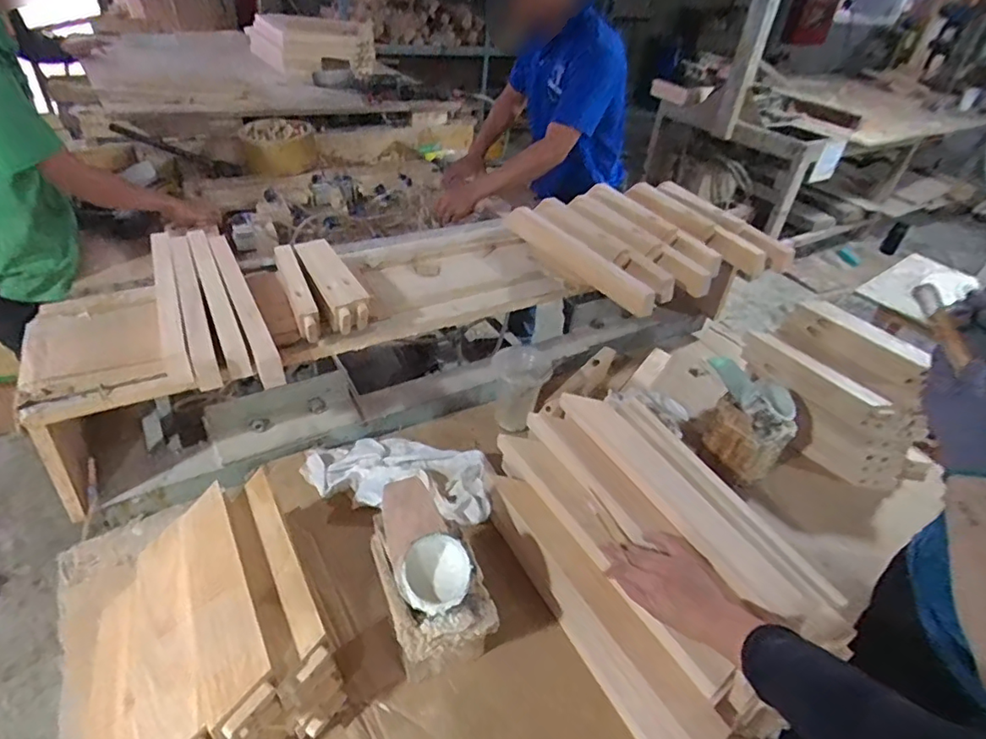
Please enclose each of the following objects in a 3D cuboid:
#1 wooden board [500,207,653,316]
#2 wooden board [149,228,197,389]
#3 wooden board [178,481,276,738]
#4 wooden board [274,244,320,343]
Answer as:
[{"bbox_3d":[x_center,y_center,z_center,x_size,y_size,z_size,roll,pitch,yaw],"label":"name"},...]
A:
[{"bbox_3d":[0.157,-0.225,1.091,0.036,0.064,0.403,-21,45,-32],"label":"wooden board"},{"bbox_3d":[-0.502,-0.108,0.867,0.031,0.060,0.377,-13,41,-25],"label":"wooden board"},{"bbox_3d":[-0.313,0.260,0.637,0.069,0.018,0.281,-23,50,-19],"label":"wooden board"},{"bbox_3d":[-0.325,-0.134,0.918,0.032,0.058,0.272,-12,41,-24],"label":"wooden board"}]

